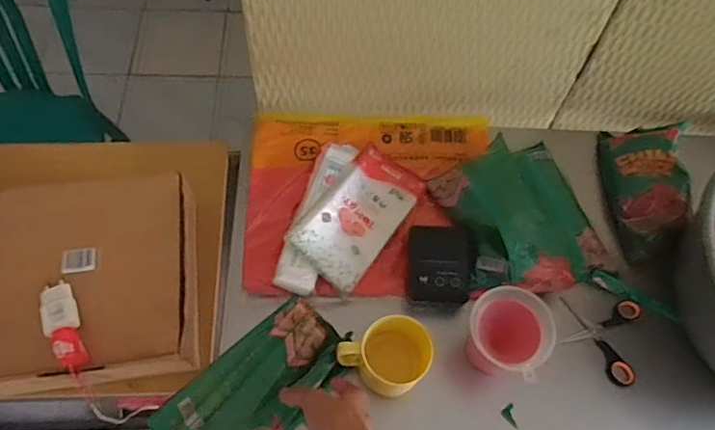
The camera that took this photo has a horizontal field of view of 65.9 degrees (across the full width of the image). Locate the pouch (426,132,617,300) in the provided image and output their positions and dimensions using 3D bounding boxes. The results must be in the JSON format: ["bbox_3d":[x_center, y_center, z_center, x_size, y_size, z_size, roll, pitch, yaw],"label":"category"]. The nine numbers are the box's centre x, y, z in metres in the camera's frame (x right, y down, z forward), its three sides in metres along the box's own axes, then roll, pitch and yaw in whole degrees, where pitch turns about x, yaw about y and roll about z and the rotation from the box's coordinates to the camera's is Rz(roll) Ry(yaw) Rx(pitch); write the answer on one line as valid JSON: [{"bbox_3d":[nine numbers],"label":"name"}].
[{"bbox_3d":[0.234,-0.005,0.779,0.219,0.079,0.231,-11,67,-8],"label":"pouch"}]

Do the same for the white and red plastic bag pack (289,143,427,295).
[{"bbox_3d":[0.003,-0.002,0.772,0.111,0.016,0.210,39,59,-5],"label":"white and red plastic bag pack"}]

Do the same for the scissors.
[{"bbox_3d":[0.326,0.157,0.742,0.106,0.006,0.117,16,66,4],"label":"scissors"}]

